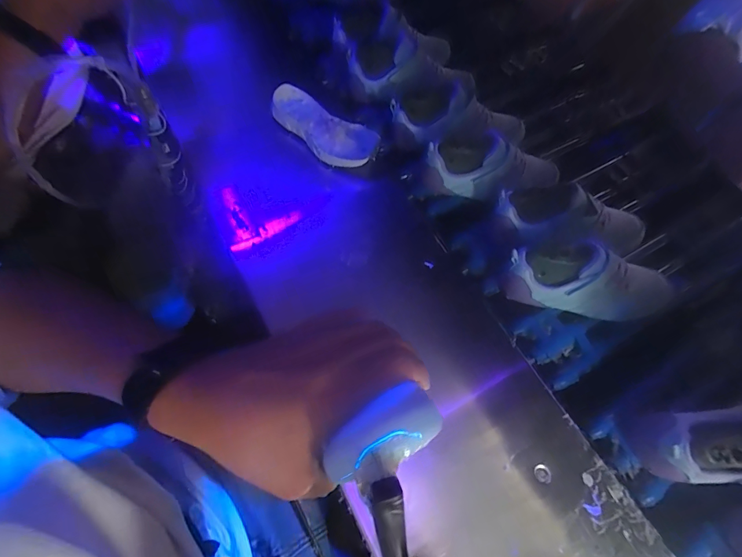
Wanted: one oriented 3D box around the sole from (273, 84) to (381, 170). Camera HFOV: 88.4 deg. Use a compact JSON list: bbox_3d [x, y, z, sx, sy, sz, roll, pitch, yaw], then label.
[{"bbox_3d":[-0.067,-0.216,0.546,0.178,0.032,0.073,37,65,18],"label":"sole"}]

